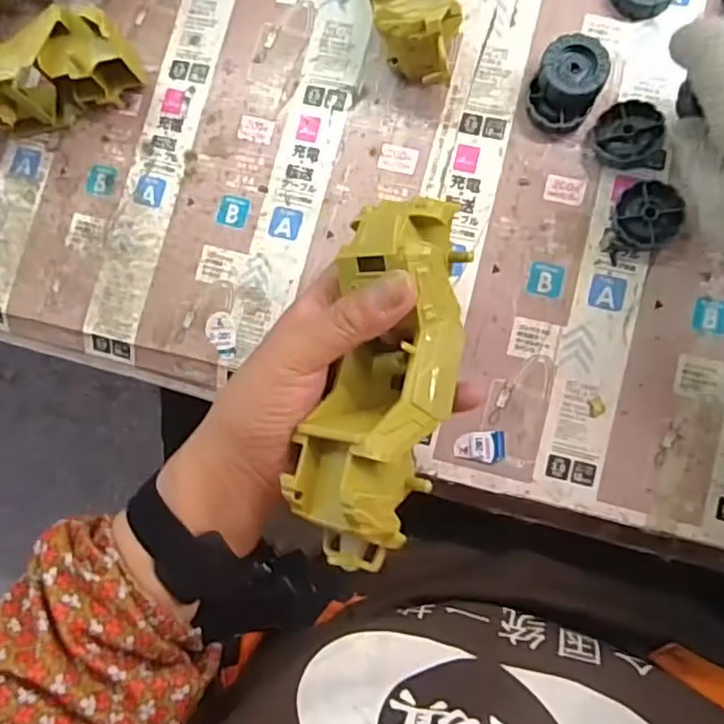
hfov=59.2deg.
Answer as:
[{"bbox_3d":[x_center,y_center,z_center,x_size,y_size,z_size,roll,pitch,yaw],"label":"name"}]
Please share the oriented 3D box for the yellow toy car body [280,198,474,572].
[{"bbox_3d":[0.009,0.008,0.302,0.064,0.057,0.171,13,85,9],"label":"yellow toy car body"}]

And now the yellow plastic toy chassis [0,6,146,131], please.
[{"bbox_3d":[-0.225,-0.179,0.407,0.175,0.054,0.054,-5,85,8],"label":"yellow plastic toy chassis"}]

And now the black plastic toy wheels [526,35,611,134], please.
[{"bbox_3d":[0.120,-0.161,0.371,0.037,0.024,0.048,29,90,10],"label":"black plastic toy wheels"}]

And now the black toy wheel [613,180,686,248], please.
[{"bbox_3d":[0.164,-0.084,0.366,0.036,0.012,0.037,-1,85,8],"label":"black toy wheel"}]

